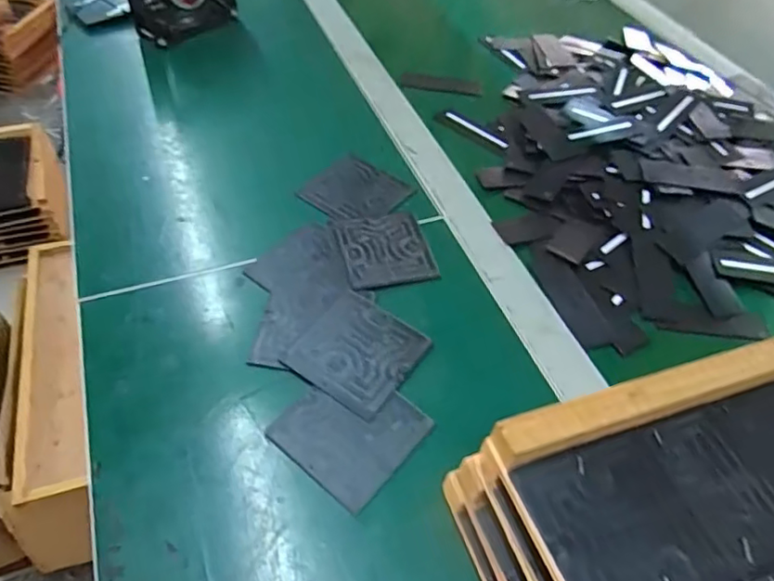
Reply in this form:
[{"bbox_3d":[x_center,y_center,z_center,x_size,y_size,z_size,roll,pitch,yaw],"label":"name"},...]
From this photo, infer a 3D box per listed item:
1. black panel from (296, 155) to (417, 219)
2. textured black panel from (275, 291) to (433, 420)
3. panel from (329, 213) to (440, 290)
[{"bbox_3d":[-0.029,-0.092,0.523,0.077,0.009,0.081,-35,61,-29],"label":"black panel"},{"bbox_3d":[-0.021,0.042,0.405,0.078,0.007,0.079,30,54,19],"label":"textured black panel"},{"bbox_3d":[-0.002,-0.036,0.473,0.073,0.009,0.078,-10,51,-13],"label":"panel"}]

